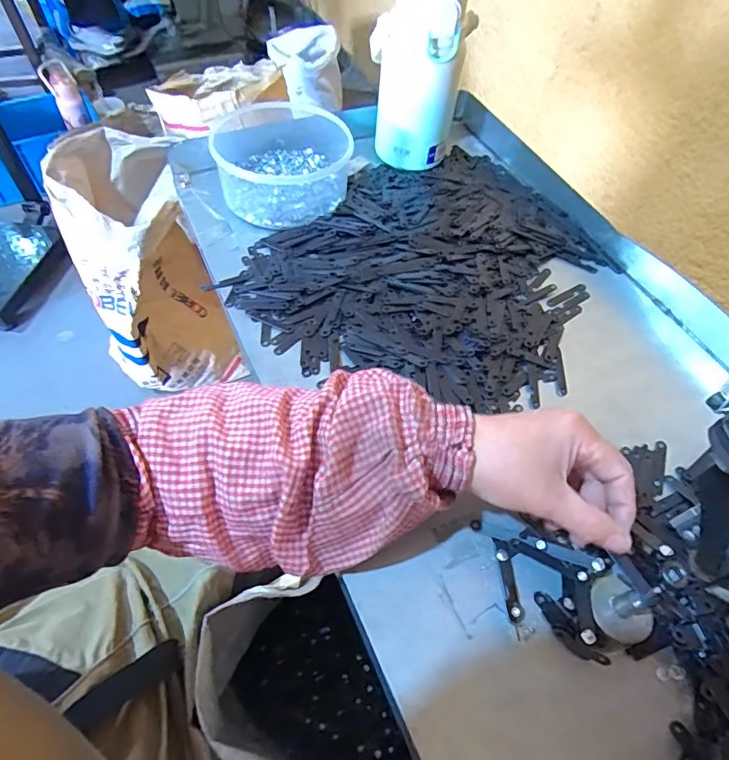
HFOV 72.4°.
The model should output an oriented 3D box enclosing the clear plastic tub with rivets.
[{"bbox_3d":[-0.089,-0.258,0.569,0.158,0.064,0.176,-14,57,-7],"label":"clear plastic tub with rivets"}]

